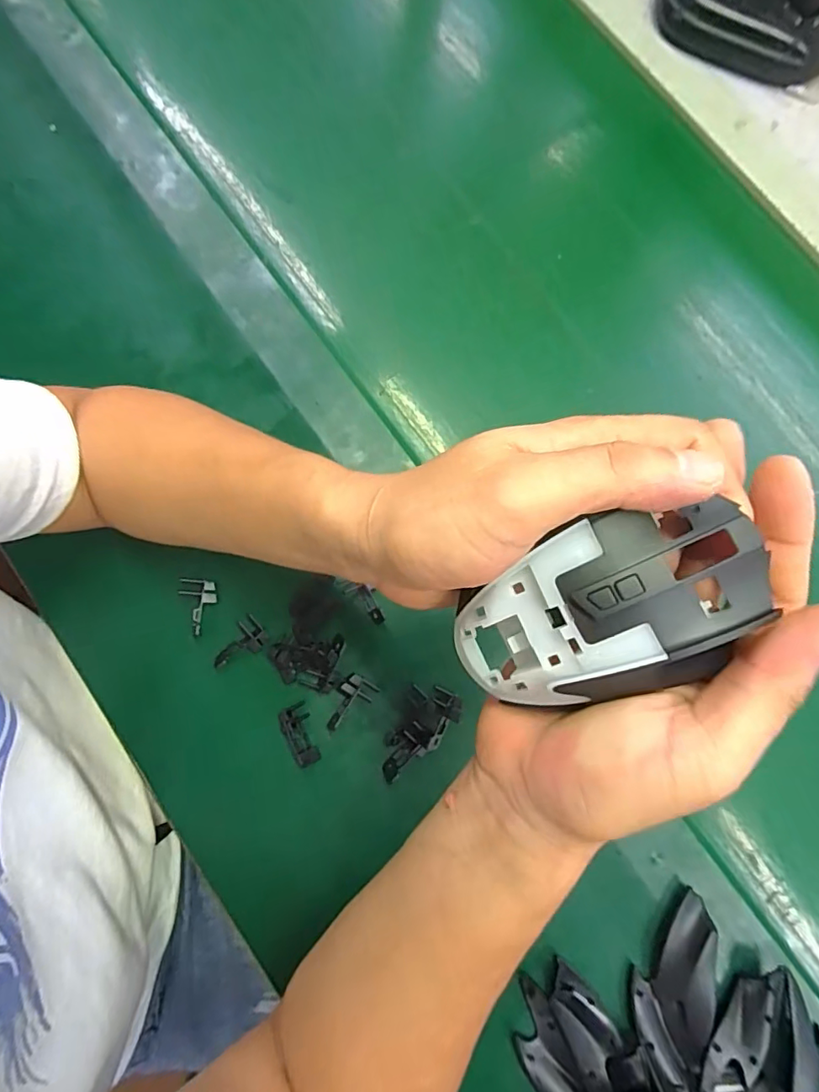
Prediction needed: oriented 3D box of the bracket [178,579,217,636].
[{"bbox_3d":[-0.159,0.046,0.393,0.023,0.012,0.042,-3,80,-1],"label":"bracket"}]

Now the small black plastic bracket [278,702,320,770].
[{"bbox_3d":[-0.079,0.138,0.382,0.023,0.016,0.044,-26,81,-5],"label":"small black plastic bracket"}]

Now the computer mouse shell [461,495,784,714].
[{"bbox_3d":[0.065,0.024,0.193,0.112,0.033,0.064,-21,88,30],"label":"computer mouse shell"}]

